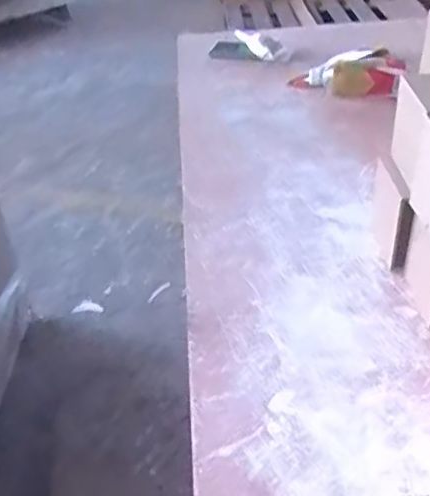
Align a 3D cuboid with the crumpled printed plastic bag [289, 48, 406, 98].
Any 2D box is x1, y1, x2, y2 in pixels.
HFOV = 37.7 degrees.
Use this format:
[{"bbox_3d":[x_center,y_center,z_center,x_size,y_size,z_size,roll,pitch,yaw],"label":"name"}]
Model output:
[{"bbox_3d":[0.251,-0.334,1.228,0.228,0.076,0.055,6,36,29],"label":"crumpled printed plastic bag"}]

